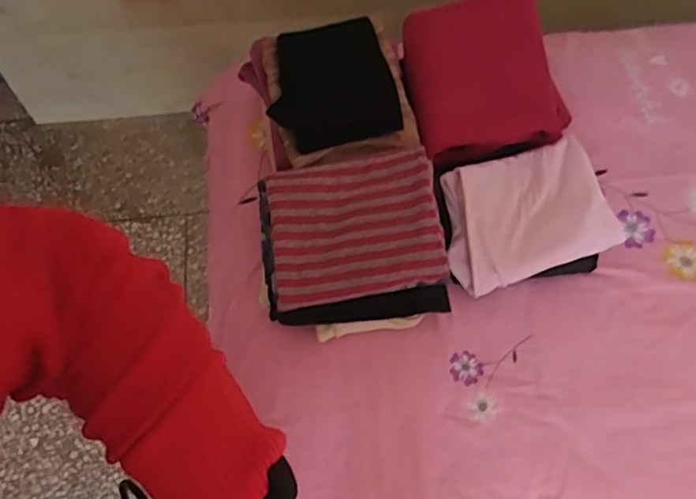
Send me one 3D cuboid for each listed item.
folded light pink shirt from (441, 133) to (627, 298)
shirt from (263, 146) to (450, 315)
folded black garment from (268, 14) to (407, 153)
[{"bbox_3d":[0.242,-0.050,0.817,0.223,0.024,0.168,-20,80,1],"label":"folded light pink shirt"},{"bbox_3d":[0.010,-0.030,0.743,0.213,0.052,0.178,-9,66,-2],"label":"shirt"},{"bbox_3d":[-0.023,-0.227,0.827,0.167,0.019,0.171,-15,84,-3],"label":"folded black garment"}]

